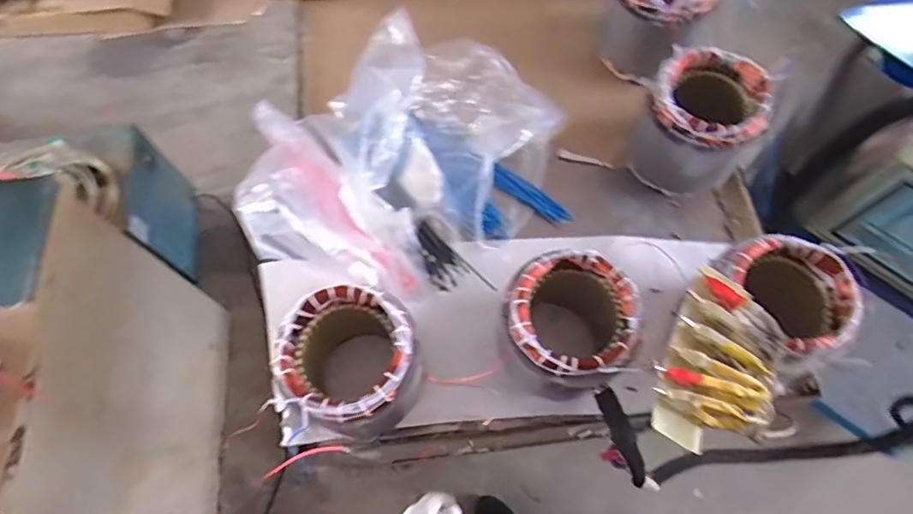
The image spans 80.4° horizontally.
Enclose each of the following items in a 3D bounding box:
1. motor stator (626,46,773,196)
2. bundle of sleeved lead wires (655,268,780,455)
[{"bbox_3d":[0.332,-0.181,0.763,0.143,0.173,0.130,0,67,0],"label":"motor stator"},{"bbox_3d":[0.277,0.117,0.537,0.154,0.045,0.175,35,72,-11],"label":"bundle of sleeved lead wires"}]

